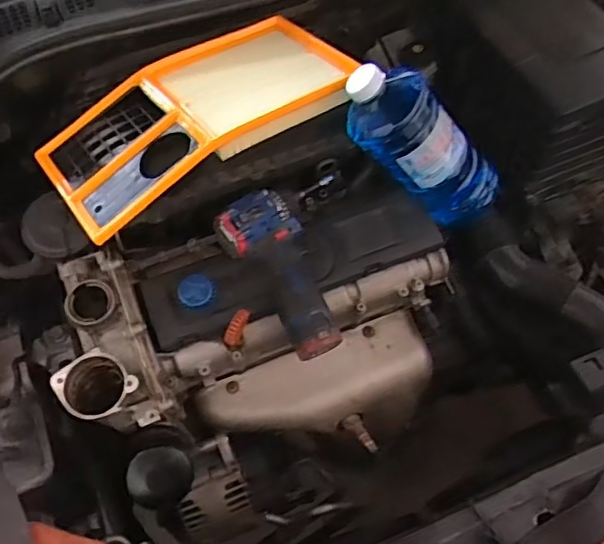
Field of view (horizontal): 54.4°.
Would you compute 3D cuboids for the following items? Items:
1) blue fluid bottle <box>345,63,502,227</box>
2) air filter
[{"bbox_3d":[0.143,-0.149,0.713,0.106,0.254,0.078,-17,49,40],"label":"blue fluid bottle"},{"bbox_3d":[-0.125,-0.198,0.695,0.368,0.058,0.220,-29,63,-15],"label":"air filter"}]

